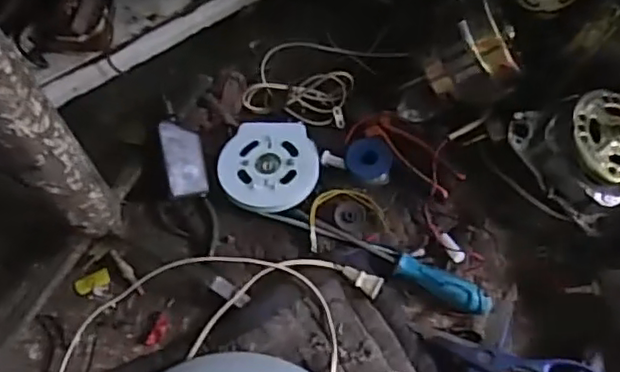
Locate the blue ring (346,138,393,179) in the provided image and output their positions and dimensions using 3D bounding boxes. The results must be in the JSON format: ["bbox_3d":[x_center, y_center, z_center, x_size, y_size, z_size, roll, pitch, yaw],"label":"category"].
[{"bbox_3d":[0.073,-0.034,0.764,0.057,0.013,0.052,0,63,-1],"label":"blue ring"}]

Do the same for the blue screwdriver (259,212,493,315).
[{"bbox_3d":[0.073,0.080,0.705,0.271,0.026,0.042,20,64,9],"label":"blue screwdriver"}]

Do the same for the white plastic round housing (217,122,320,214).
[{"bbox_3d":[-0.050,-0.028,0.758,0.118,0.013,0.125,0,63,-1],"label":"white plastic round housing"}]

